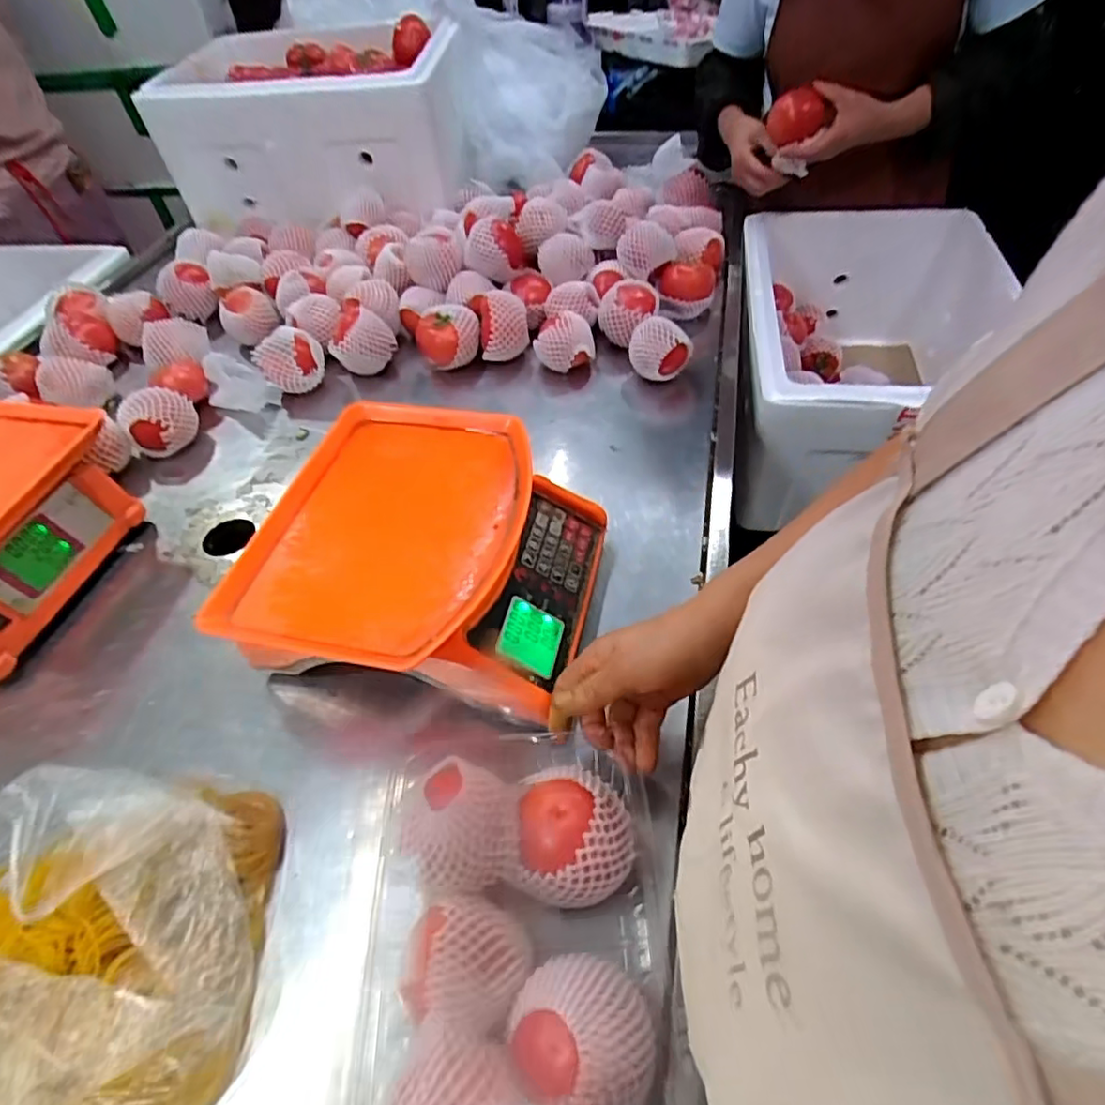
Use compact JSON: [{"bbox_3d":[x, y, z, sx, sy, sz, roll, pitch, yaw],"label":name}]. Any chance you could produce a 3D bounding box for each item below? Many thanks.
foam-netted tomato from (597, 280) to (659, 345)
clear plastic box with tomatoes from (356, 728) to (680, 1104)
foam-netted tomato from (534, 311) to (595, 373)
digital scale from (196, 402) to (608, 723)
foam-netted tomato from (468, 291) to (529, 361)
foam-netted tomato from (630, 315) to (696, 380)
[{"bbox_3d":[0.106,-0.332,0.867,0.081,0.068,0.079,2,51,6],"label":"foam-netted tomato"},{"bbox_3d":[-0.030,0.250,0.391,0.198,0.094,0.243,-6,49,2],"label":"clear plastic box with tomatoes"},{"bbox_3d":[0.017,-0.292,0.860,0.079,0.059,0.075,-1,51,4],"label":"foam-netted tomato"},{"bbox_3d":[-0.108,0.009,0.574,0.270,0.125,0.285,9,52,12],"label":"digital scale"},{"bbox_3d":[-0.072,-0.319,0.875,0.073,0.080,0.078,-13,51,-5],"label":"foam-netted tomato"},{"bbox_3d":[0.139,-0.264,0.818,0.062,0.073,0.065,-2,51,3],"label":"foam-netted tomato"}]

